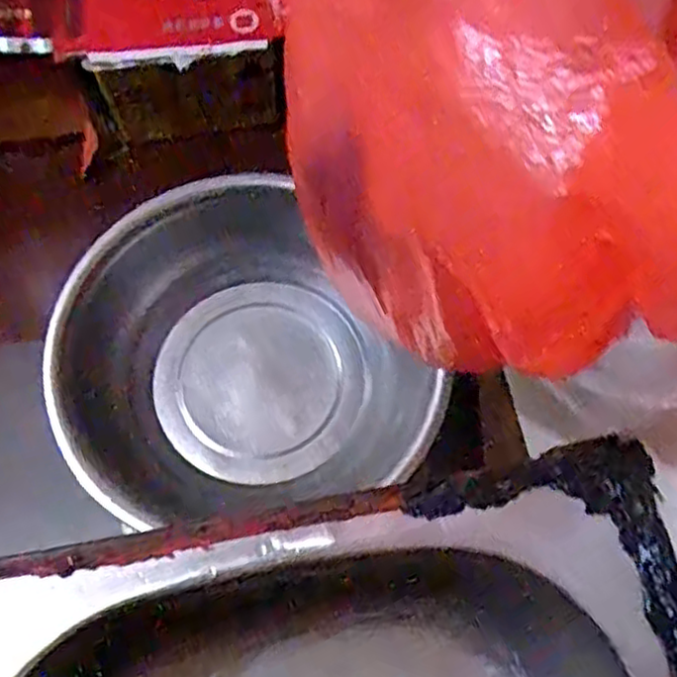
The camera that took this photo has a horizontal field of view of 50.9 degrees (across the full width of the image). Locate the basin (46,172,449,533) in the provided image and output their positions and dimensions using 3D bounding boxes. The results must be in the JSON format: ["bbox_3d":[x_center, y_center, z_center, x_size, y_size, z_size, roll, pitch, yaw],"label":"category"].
[{"bbox_3d":[-0.106,0.037,0.674,0.308,0.113,0.318,0,67,-1],"label":"basin"}]

